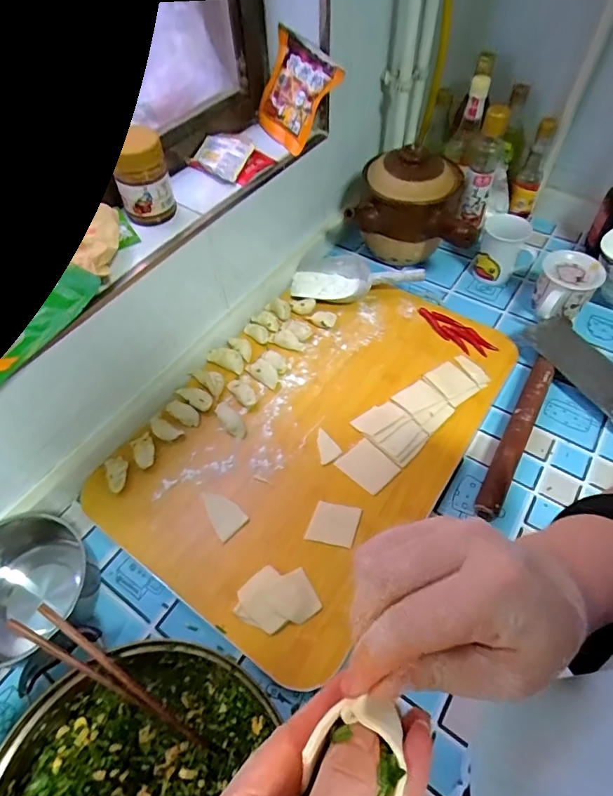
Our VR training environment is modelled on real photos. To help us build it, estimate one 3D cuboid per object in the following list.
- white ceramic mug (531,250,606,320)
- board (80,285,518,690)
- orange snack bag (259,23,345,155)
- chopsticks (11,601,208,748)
[{"bbox_3d":[0.413,-0.177,0.733,0.088,0.080,0.091,36,63,24],"label":"white ceramic mug"},{"bbox_3d":[0.017,0.025,0.642,0.375,0.023,0.564,31,62,18],"label":"board"},{"bbox_3d":[-0.020,-0.443,0.664,0.023,0.125,0.111,-19,62,-48],"label":"orange snack bag"},{"bbox_3d":[-0.176,0.260,0.421,0.210,0.012,0.027,40,62,-6],"label":"chopsticks"}]

